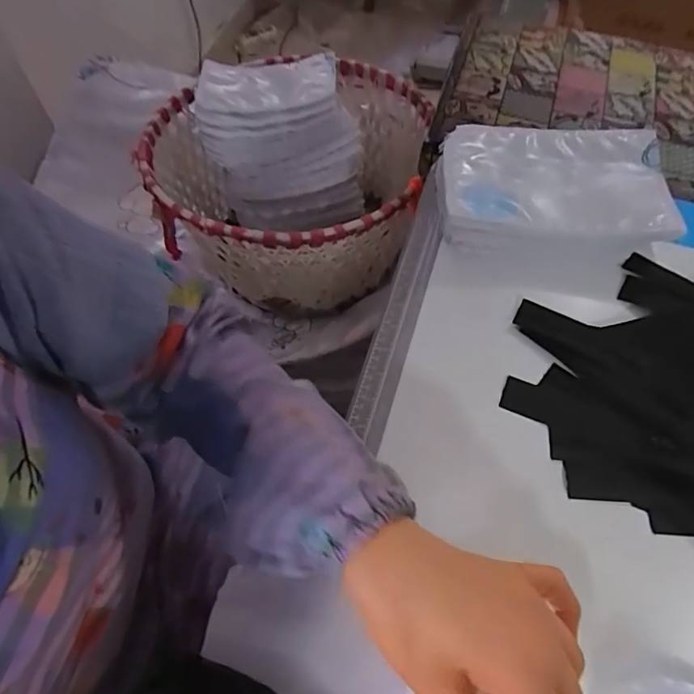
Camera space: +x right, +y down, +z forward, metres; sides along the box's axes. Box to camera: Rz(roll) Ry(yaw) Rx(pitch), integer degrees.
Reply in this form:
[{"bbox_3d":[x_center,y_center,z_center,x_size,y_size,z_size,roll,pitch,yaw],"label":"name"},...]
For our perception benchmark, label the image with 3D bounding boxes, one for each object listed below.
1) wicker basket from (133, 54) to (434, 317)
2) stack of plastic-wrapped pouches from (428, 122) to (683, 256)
[{"bbox_3d":[-0.074,-0.240,0.771,0.408,0.215,0.380,-17,62,-10],"label":"wicker basket"},{"bbox_3d":[0.194,-0.156,0.497,0.208,0.055,0.135,-1,60,-1],"label":"stack of plastic-wrapped pouches"}]

